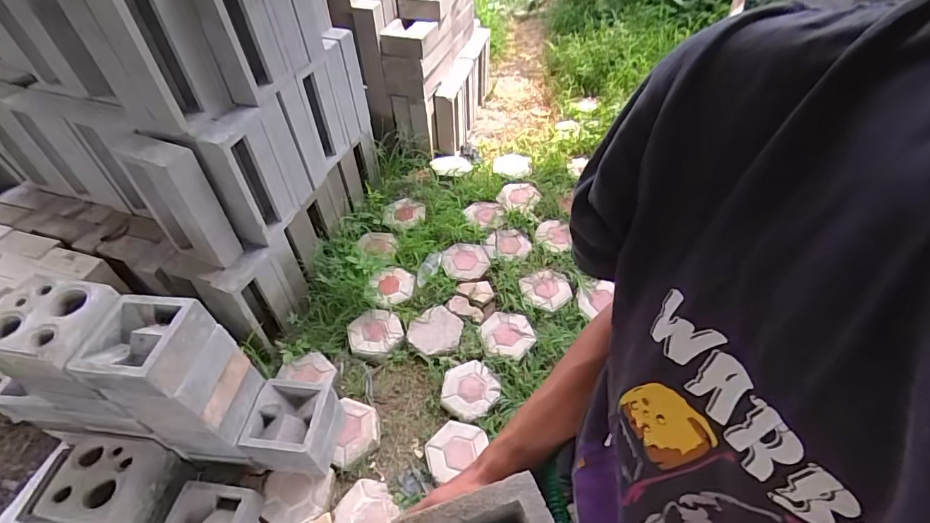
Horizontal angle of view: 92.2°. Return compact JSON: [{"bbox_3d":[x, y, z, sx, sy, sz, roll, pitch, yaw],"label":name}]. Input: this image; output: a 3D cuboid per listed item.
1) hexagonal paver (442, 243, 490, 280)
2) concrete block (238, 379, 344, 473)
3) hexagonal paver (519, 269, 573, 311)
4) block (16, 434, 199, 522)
[{"bbox_3d":[0.003,-0.002,1.903,0.197,0.049,0.181,-8,50,-4],"label":"hexagonal paver"},{"bbox_3d":[-0.490,0.485,1.321,0.217,0.187,0.212,4,48,8],"label":"concrete block"},{"bbox_3d":[0.323,0.112,1.788,0.200,0.029,0.173,-17,49,-11],"label":"hexagonal paver"},{"bbox_3d":[-0.922,0.626,1.220,0.255,0.268,0.209,2,48,6],"label":"block"}]

